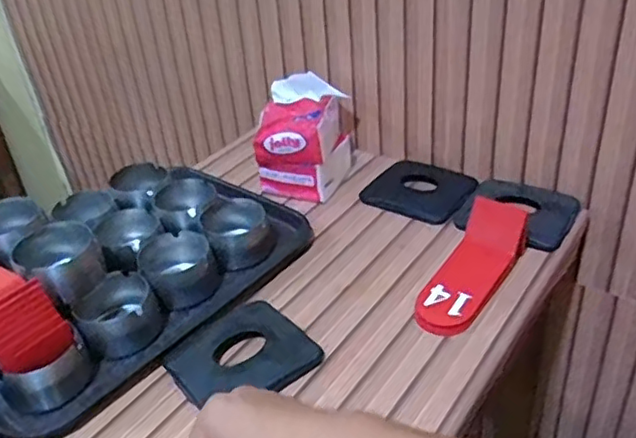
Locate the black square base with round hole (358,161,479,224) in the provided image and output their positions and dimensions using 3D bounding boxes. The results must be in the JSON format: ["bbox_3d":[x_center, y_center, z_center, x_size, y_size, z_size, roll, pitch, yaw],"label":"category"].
[{"bbox_3d":[0.137,-0.039,0.835,0.132,0.016,0.112,22,42,33],"label":"black square base with round hole"}]

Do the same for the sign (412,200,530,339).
[{"bbox_3d":[0.165,0.053,0.682,0.062,0.041,0.181,20,55,32],"label":"sign"}]

